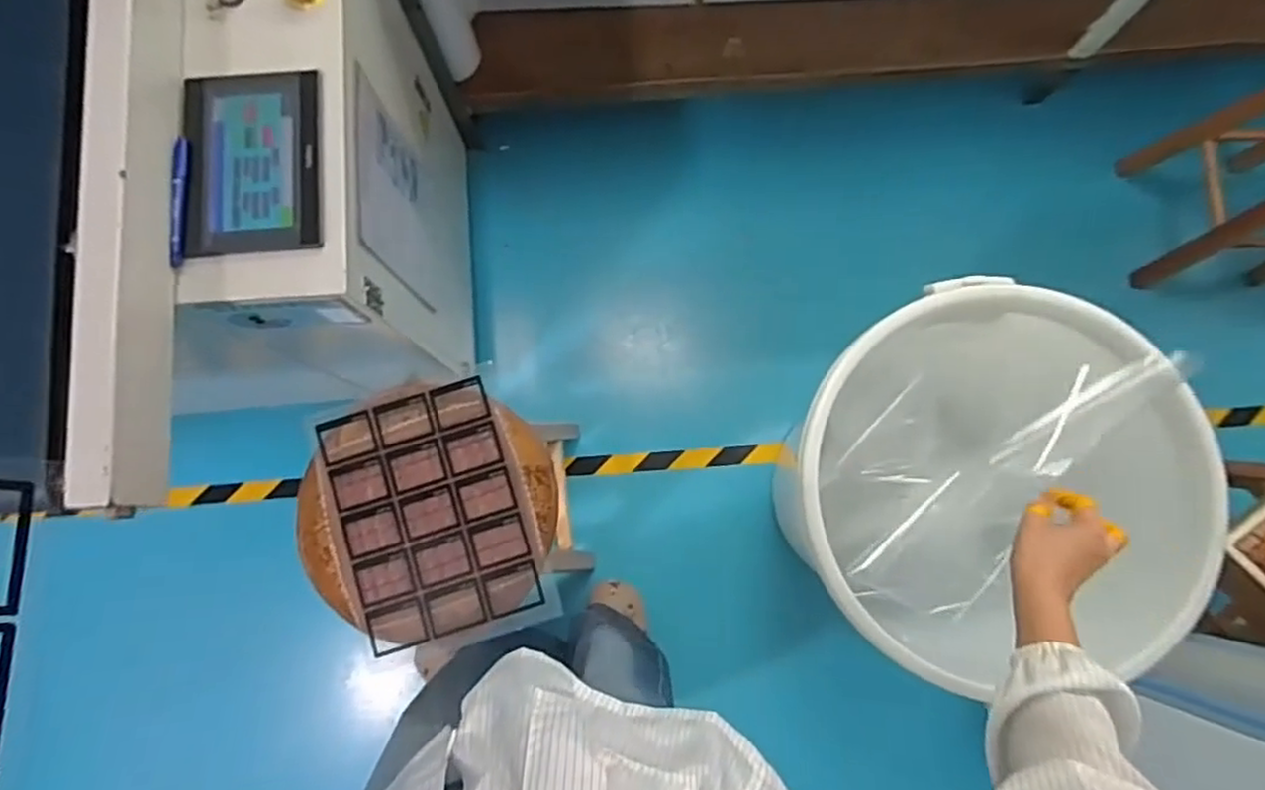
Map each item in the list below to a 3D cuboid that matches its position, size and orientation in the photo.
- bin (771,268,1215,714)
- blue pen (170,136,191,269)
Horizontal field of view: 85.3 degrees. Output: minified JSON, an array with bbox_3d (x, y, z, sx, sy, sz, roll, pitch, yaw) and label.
[{"bbox_3d":[0.486,0.157,1.045,0.531,0.565,0.466,35,86,8],"label":"bin"},{"bbox_3d":[-0.473,-0.205,0.719,0.015,0.015,0.142,-4,82,3],"label":"blue pen"}]

